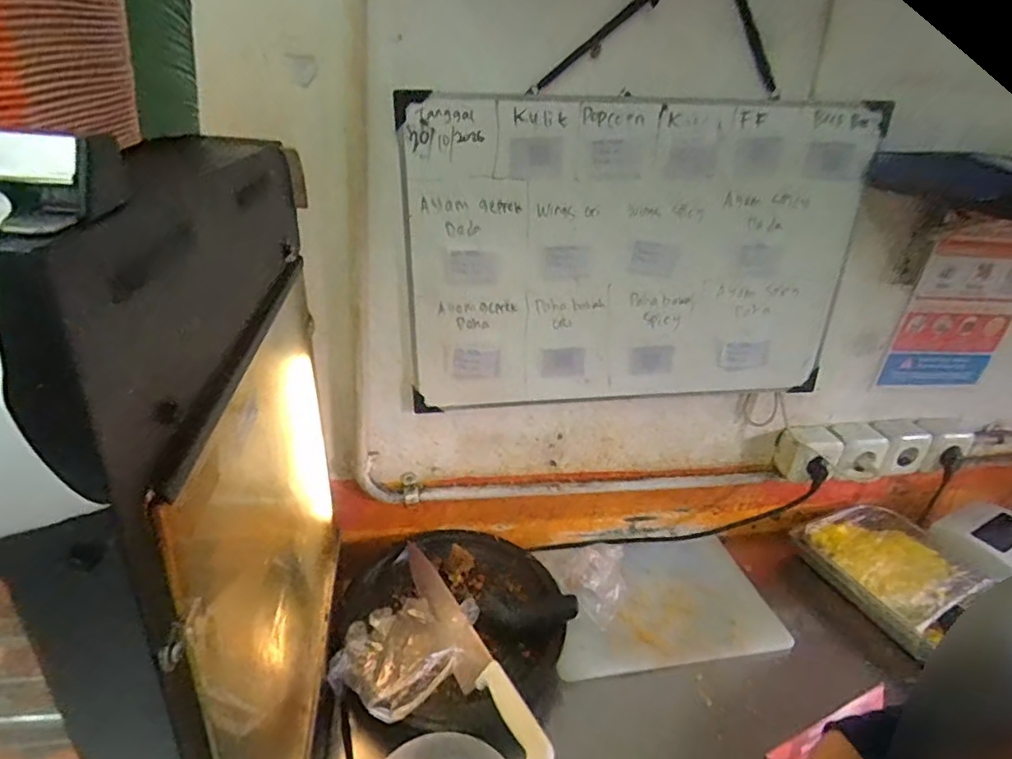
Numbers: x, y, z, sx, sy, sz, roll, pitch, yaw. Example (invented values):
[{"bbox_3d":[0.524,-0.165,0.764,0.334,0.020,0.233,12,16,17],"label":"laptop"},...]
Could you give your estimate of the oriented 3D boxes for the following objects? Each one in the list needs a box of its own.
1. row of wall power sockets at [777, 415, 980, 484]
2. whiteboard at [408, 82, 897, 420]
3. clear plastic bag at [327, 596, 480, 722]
[{"bbox_3d":[0.621,0.117,0.953,0.347,0.078,0.067,-2,28,-14],"label":"row of wall power sockets"},{"bbox_3d":[0.171,-0.145,0.742,0.589,0.396,0.022,-2,30,-8],"label":"whiteboard"},{"bbox_3d":[-0.121,0.315,0.698,0.134,0.047,0.176,26,34,35],"label":"clear plastic bag"}]

